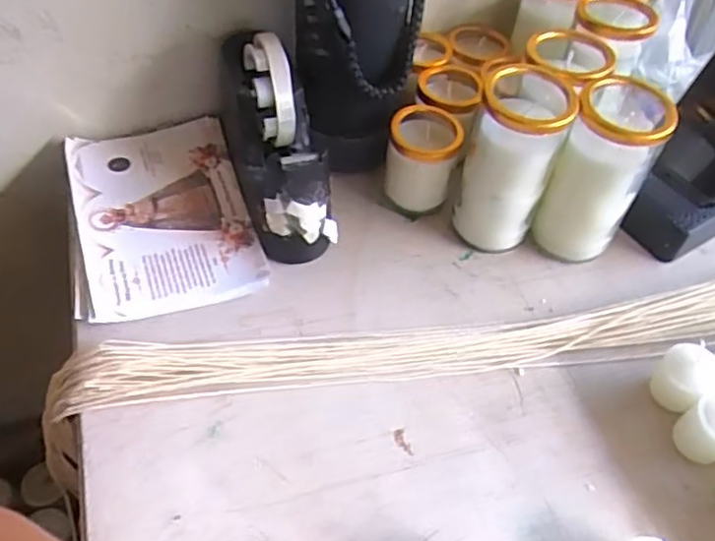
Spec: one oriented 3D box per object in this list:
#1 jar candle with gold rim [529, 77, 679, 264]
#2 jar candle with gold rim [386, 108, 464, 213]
[{"bbox_3d":[0.189,-0.078,0.509,0.063,0.148,0.060,21,51,11],"label":"jar candle with gold rim"},{"bbox_3d":[0.054,-0.094,0.559,0.057,0.080,0.058,8,50,1],"label":"jar candle with gold rim"}]

